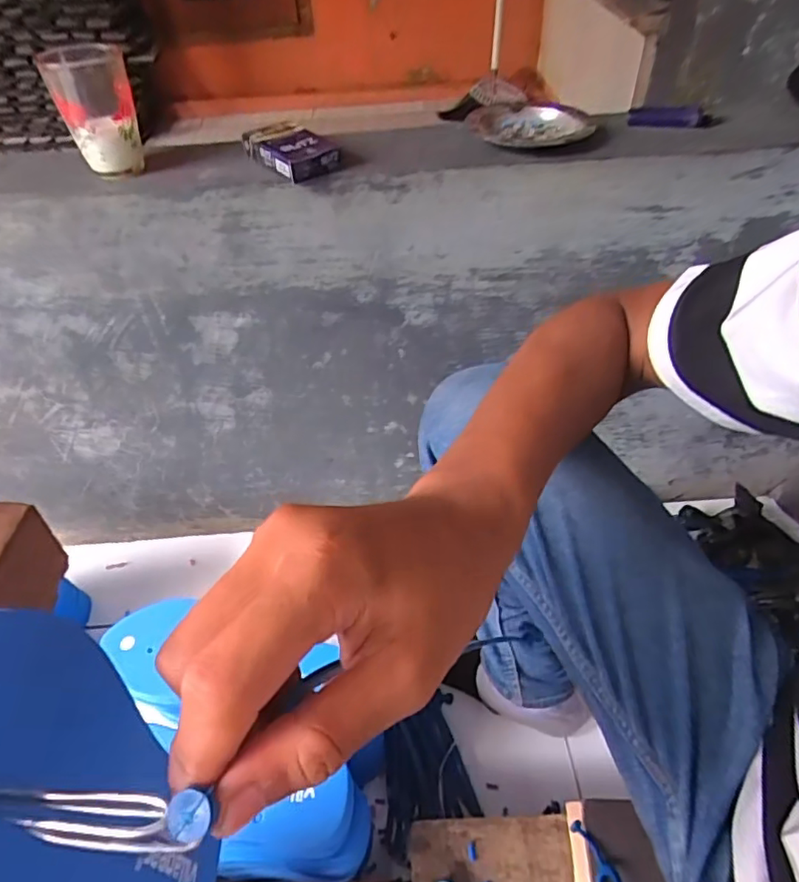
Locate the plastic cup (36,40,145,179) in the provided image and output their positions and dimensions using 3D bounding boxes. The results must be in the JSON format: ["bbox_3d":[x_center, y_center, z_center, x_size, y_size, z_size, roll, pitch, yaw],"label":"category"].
[{"bbox_3d":[-0.275,-0.303,0.523,0.067,0.091,0.070,-22,51,-16],"label":"plastic cup"}]

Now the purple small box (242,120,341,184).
[{"bbox_3d":[-0.102,-0.272,0.531,0.052,0.022,0.095,-30,53,-22],"label":"purple small box"}]

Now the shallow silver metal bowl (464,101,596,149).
[{"bbox_3d":[0.124,-0.302,0.551,0.114,0.020,0.107,-2,48,2],"label":"shallow silver metal bowl"}]

